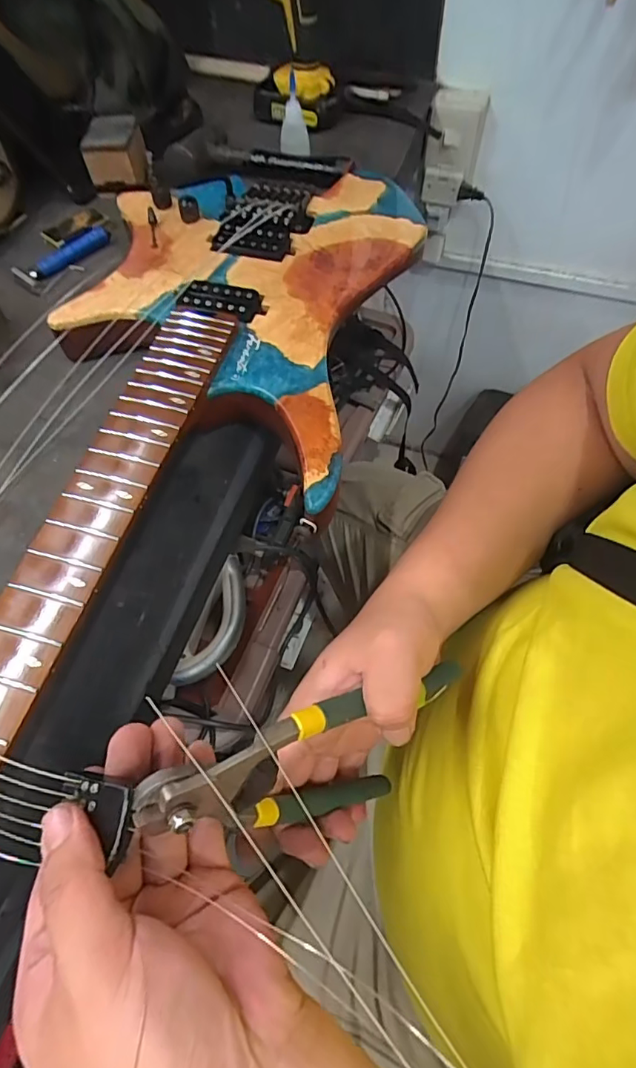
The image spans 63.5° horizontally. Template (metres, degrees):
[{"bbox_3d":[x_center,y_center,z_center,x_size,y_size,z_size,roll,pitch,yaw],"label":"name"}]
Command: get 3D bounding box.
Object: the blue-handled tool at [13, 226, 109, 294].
[{"bbox_3d":[-0.262,-0.286,0.529,0.032,0.017,0.105,29,63,15],"label":"blue-handled tool"}]

